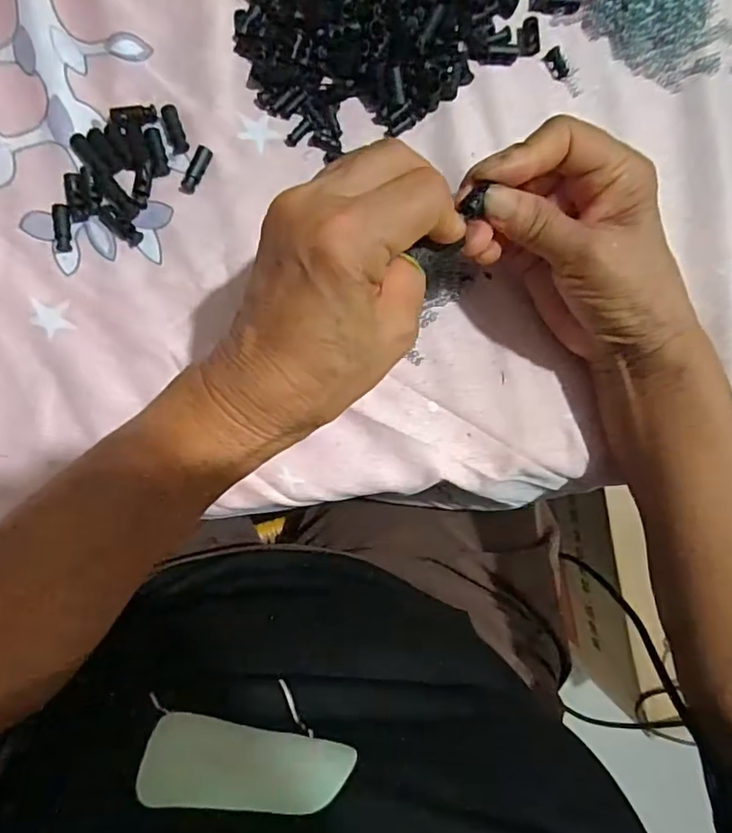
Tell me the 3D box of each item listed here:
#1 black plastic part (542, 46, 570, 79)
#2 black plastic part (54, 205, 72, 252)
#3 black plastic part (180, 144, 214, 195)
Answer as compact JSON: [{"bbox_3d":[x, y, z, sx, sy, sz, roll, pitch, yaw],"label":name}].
[{"bbox_3d":[0.112,-0.207,0.326,0.010,0.004,0.017,-32,90,-3],"label":"black plastic part"},{"bbox_3d":[-0.167,-0.104,0.307,0.009,0.005,0.026,0,88,-3],"label":"black plastic part"},{"bbox_3d":[-0.095,-0.138,0.311,0.009,0.006,0.027,27,87,-1],"label":"black plastic part"}]

